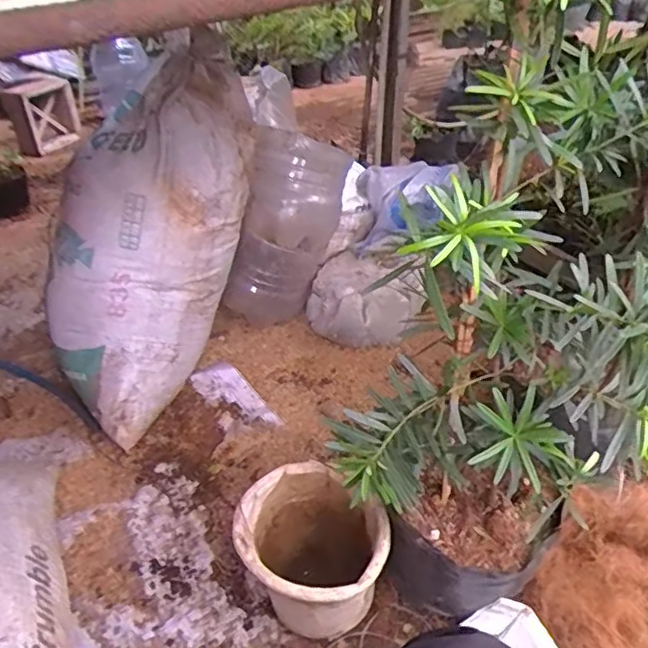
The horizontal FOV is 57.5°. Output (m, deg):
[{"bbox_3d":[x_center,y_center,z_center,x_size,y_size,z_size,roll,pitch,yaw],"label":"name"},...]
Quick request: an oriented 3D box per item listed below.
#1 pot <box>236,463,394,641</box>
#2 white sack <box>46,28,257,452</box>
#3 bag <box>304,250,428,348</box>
[{"bbox_3d":[-0.025,0.334,0.899,0.201,0.157,0.246,-12,41,-16],"label":"pot"},{"bbox_3d":[-0.335,-0.175,1.212,0.275,0.763,0.300,31,19,31],"label":"white sack"},{"bbox_3d":[0.097,-0.049,1.470,0.270,0.179,0.209,21,43,22],"label":"bag"}]

